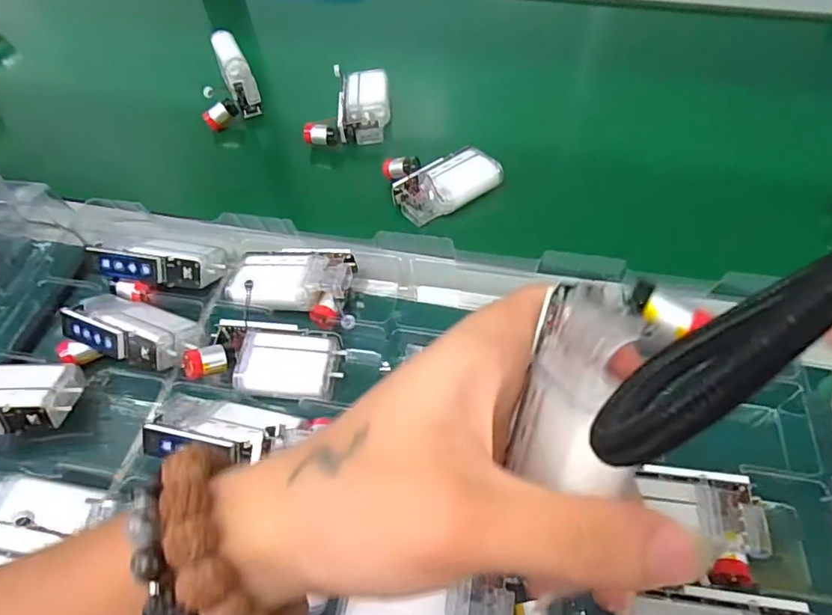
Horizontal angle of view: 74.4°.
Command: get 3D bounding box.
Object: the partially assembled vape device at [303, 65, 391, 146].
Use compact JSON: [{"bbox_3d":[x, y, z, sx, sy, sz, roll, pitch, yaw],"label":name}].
[{"bbox_3d":[-0.057,-0.175,0.483,0.065,0.027,0.086,1,51,5],"label":"partially assembled vape device"}]

